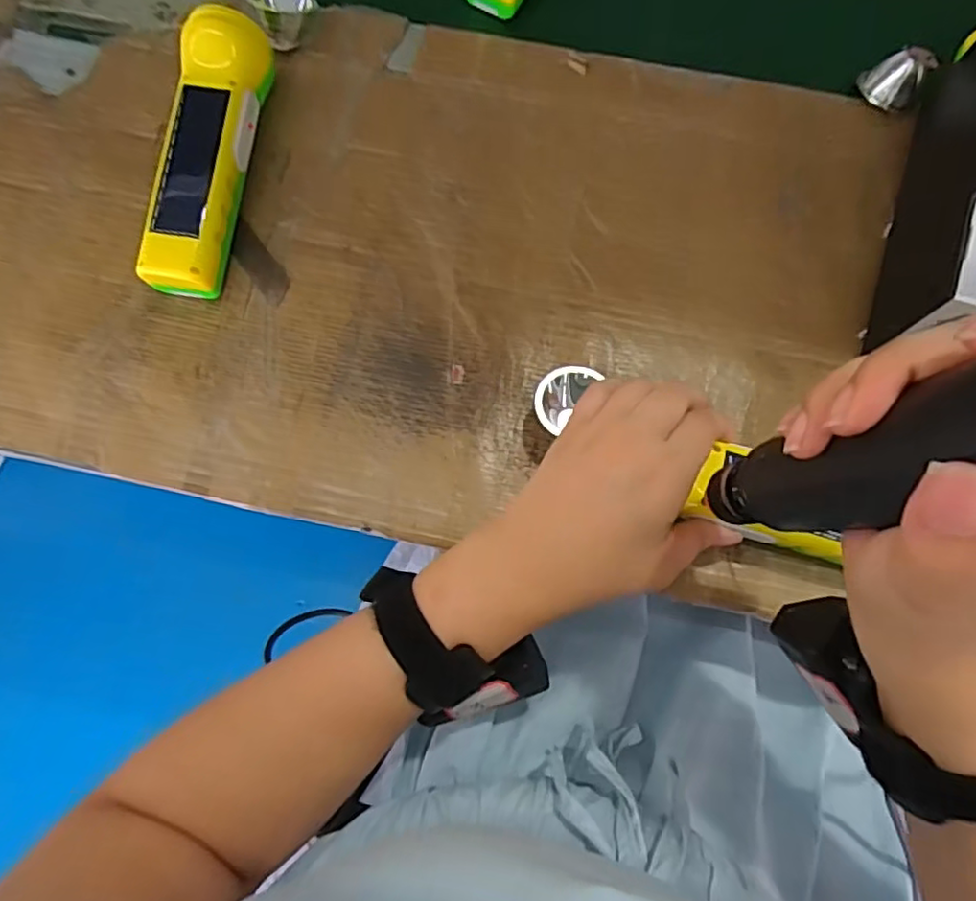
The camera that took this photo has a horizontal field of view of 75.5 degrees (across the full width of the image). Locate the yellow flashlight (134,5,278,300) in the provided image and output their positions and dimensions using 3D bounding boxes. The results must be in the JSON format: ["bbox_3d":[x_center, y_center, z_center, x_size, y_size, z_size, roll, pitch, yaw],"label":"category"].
[{"bbox_3d":[-0.166,-0.176,0.376,0.045,0.047,0.167,11,77,3],"label":"yellow flashlight"}]

